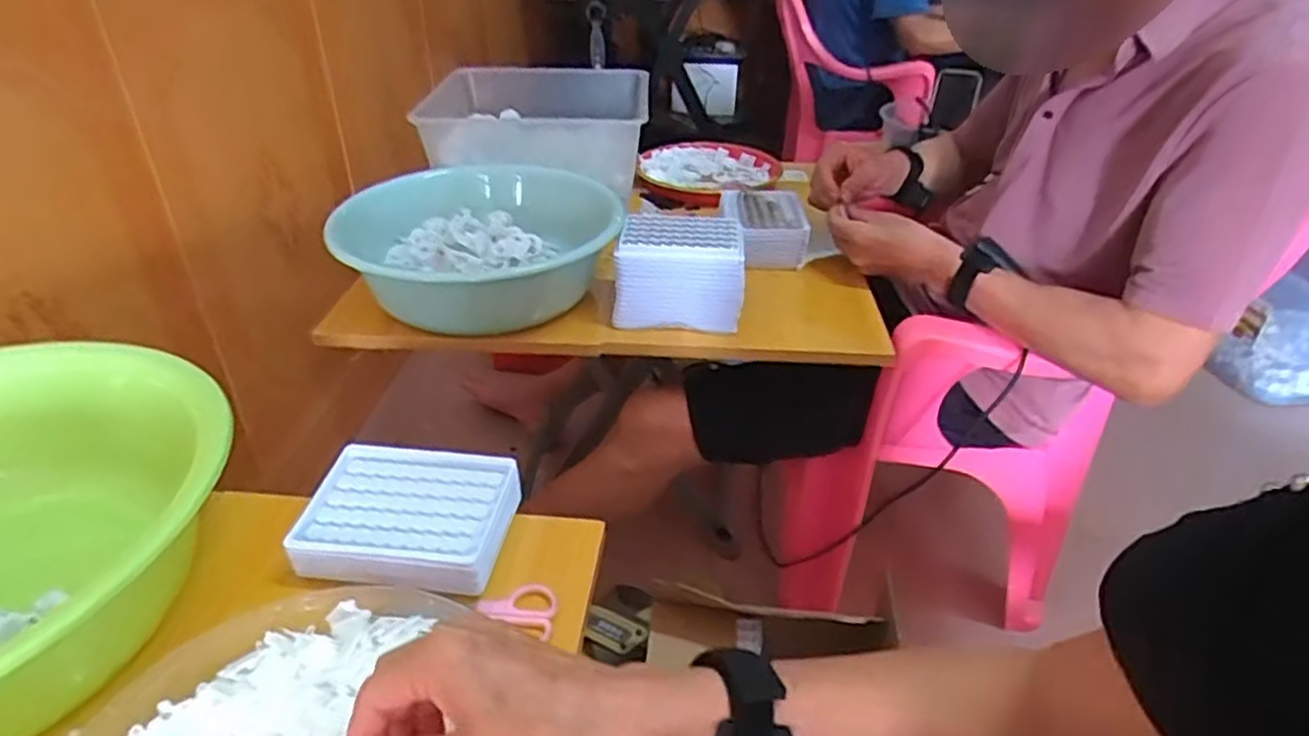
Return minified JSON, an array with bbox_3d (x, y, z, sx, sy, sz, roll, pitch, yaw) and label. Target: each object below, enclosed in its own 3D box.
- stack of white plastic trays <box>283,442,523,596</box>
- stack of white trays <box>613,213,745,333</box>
[{"bbox_3d":[-0.171,0.102,0.531,0.138,0.035,0.101,5,34,6],"label":"stack of white plastic trays"},{"bbox_3d":[0.027,-0.102,0.793,0.126,0.093,0.081,2,34,1],"label":"stack of white trays"}]

